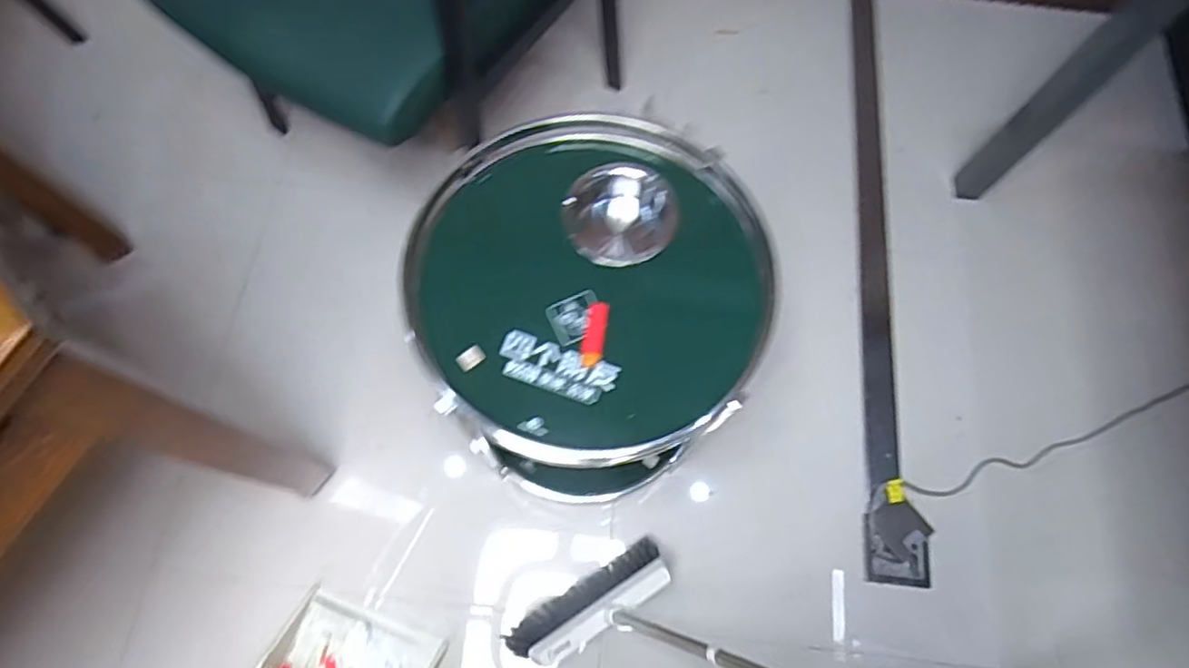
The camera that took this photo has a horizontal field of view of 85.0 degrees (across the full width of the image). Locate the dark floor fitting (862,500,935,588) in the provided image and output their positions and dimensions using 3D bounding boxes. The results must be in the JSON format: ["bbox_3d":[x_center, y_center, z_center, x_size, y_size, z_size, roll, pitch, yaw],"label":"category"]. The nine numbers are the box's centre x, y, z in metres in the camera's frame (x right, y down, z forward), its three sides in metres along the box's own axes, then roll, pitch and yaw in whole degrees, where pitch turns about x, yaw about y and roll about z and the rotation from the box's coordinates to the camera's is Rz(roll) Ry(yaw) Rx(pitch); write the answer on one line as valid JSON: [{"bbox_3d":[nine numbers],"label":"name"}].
[{"bbox_3d":[0.576,0.400,1.234,0.117,0.026,0.149,-2,77,9],"label":"dark floor fitting"}]

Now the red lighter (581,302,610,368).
[{"bbox_3d":[0.001,-0.001,0.773,0.025,0.017,0.077,9,71,1],"label":"red lighter"}]

